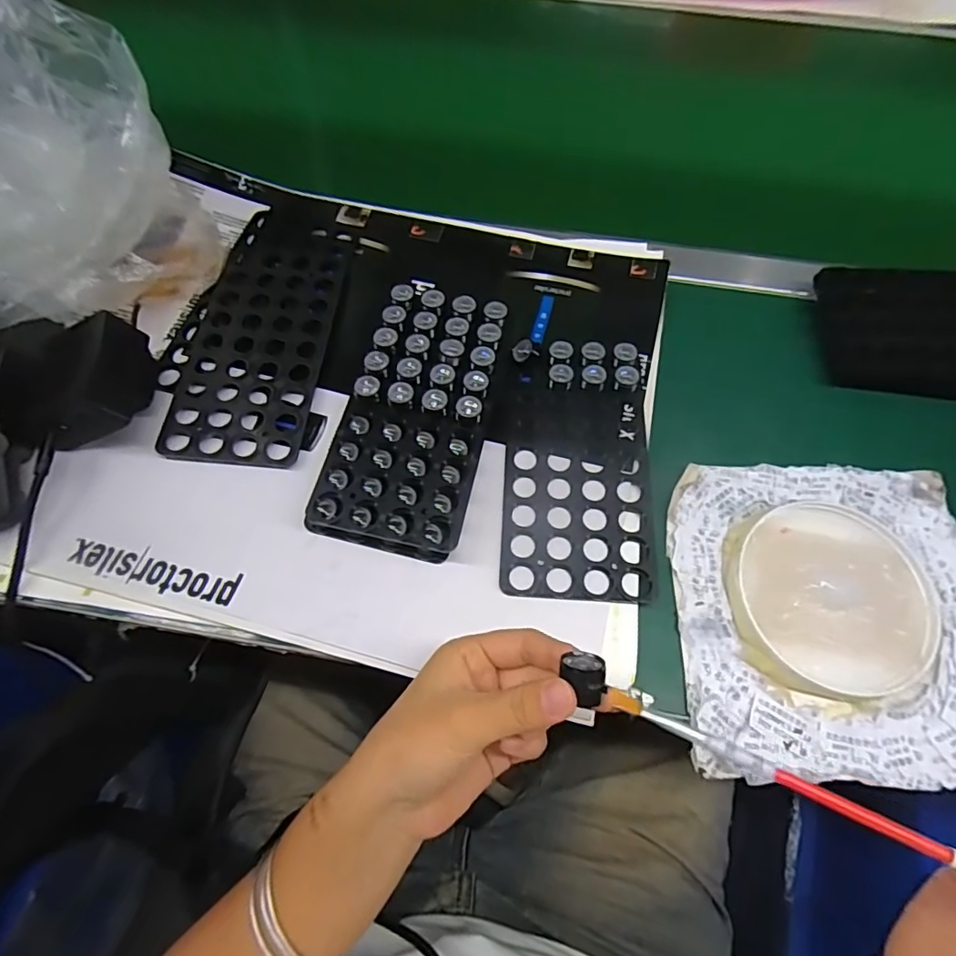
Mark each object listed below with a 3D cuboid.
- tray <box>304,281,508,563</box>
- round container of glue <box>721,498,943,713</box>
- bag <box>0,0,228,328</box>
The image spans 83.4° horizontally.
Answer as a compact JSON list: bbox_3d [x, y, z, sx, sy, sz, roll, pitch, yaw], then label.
[{"bbox_3d":[-0.042,-0.046,0.378,0.096,0.033,0.190,12,66,5],"label":"tray"},{"bbox_3d":[0.220,0.073,0.338,0.119,0.016,0.118,0,65,-1],"label":"round container of glue"},{"bbox_3d":[-0.300,-0.187,0.367,0.211,0.163,0.163,-42,72,-18],"label":"bag"}]

